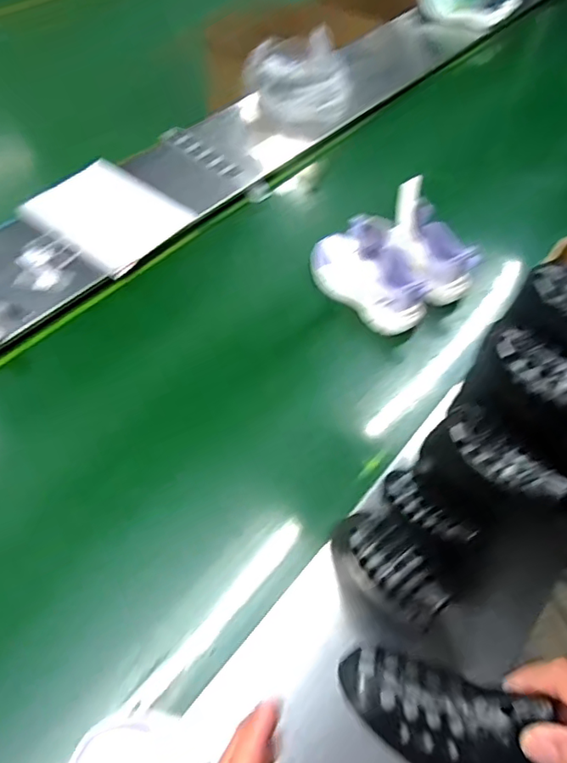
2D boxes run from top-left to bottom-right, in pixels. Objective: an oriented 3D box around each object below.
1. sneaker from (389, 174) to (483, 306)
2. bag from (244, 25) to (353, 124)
[{"bbox_3d":[0.255,-0.232,0.885,0.076,0.091,0.209,-37,101,-26],"label":"sneaker"},{"bbox_3d":[0.035,-0.668,1.189,0.233,0.145,0.072,-5,54,-7],"label":"bag"}]

